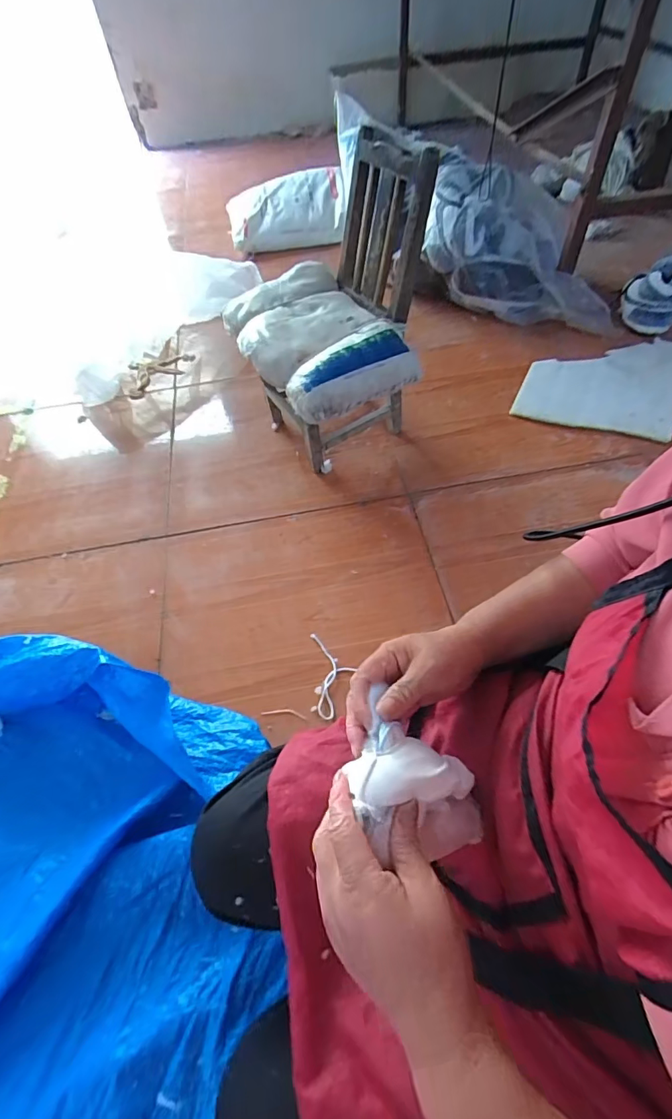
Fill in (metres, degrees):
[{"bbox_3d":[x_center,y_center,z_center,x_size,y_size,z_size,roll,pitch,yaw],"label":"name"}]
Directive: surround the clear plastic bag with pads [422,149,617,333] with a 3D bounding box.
[{"bbox_3d":[0.591,-0.991,1.446,0.603,0.334,0.299,10,57,12],"label":"clear plastic bag with pads"}]

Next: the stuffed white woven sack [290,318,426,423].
[{"bbox_3d":[0.034,-0.388,0.961,0.291,0.080,0.129,-34,59,-17],"label":"stuffed white woven sack"}]

